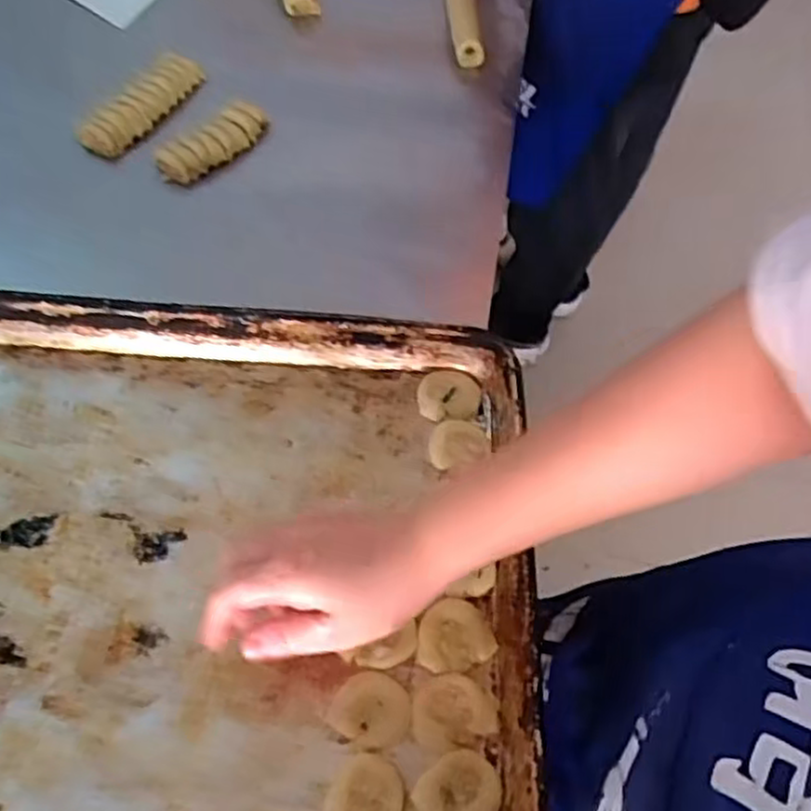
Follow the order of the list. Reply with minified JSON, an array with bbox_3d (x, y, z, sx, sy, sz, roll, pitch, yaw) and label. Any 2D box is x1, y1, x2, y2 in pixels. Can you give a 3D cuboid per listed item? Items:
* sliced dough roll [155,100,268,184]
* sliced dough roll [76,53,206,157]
[{"bbox_3d":[-0.186,-0.259,0.726,0.045,0.022,0.119,38,66,16],"label":"sliced dough roll"},{"bbox_3d":[-0.264,-0.307,0.747,0.047,0.026,0.148,31,64,12],"label":"sliced dough roll"}]

